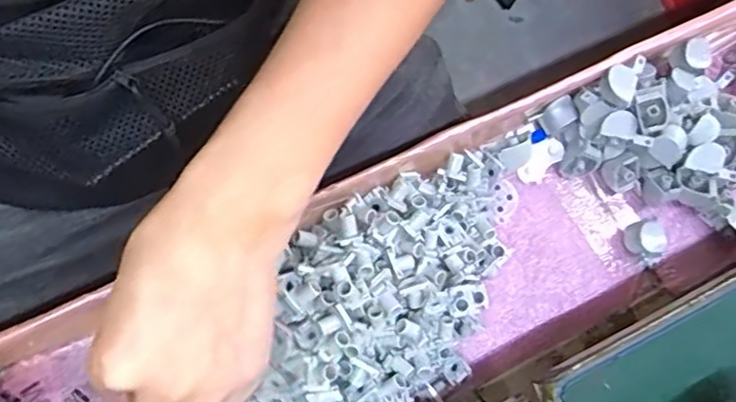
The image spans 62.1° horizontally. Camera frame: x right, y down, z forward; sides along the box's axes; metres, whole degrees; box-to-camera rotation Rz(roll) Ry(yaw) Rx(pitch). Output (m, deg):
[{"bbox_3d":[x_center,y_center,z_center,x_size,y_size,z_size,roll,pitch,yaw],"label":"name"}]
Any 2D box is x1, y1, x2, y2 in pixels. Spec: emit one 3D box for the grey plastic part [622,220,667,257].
[{"bbox_3d":[0.194,0.027,0.429,0.024,0.016,0.025,0,79,0],"label":"grey plastic part"}]

